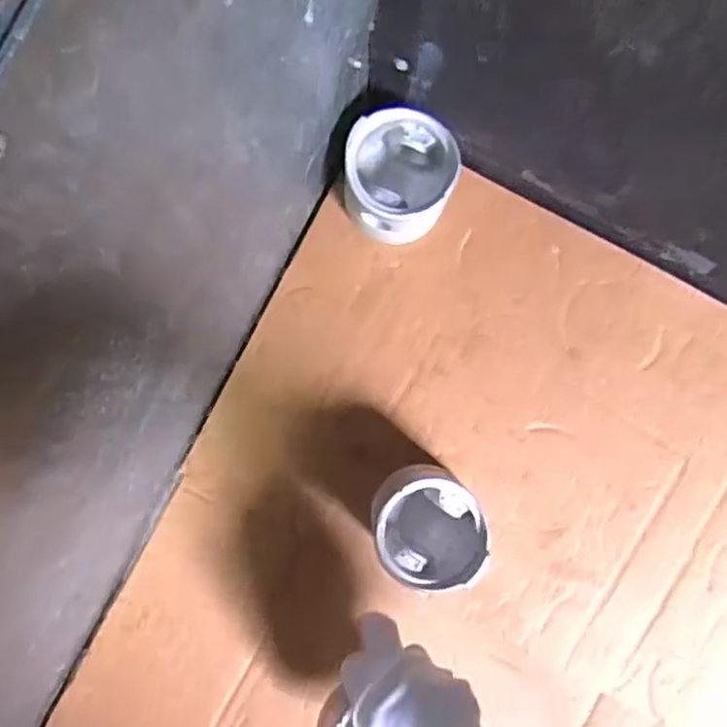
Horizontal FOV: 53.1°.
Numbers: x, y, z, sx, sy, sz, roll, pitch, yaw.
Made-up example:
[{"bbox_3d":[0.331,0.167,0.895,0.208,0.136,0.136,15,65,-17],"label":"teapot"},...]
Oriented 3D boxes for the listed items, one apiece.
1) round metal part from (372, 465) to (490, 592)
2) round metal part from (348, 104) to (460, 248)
[{"bbox_3d":[0.051,0.128,0.580,0.083,0.097,0.080,0,90,0],"label":"round metal part"},{"bbox_3d":[0.029,-0.145,0.590,0.085,0.089,0.090,0,90,0],"label":"round metal part"}]

